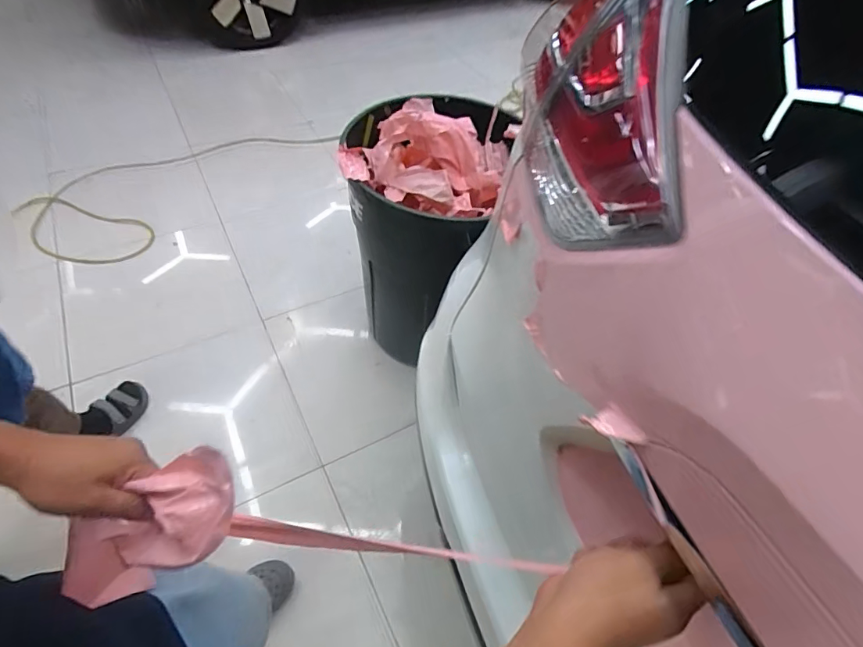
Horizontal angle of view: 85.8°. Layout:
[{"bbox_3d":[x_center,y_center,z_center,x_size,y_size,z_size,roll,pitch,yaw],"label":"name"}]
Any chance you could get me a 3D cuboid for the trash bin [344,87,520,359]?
[{"bbox_3d":[-0.053,-0.253,1.372,0.370,0.712,0.427,14,52,5],"label":"trash bin"}]

